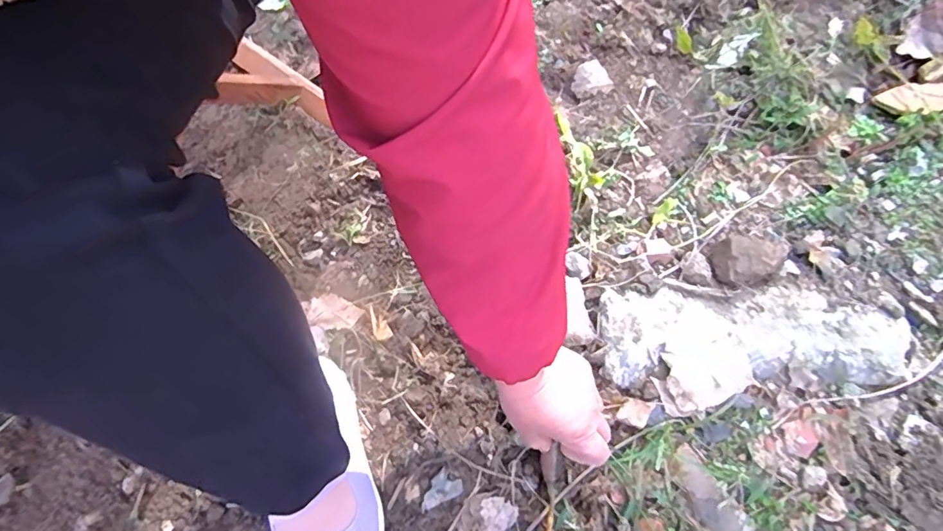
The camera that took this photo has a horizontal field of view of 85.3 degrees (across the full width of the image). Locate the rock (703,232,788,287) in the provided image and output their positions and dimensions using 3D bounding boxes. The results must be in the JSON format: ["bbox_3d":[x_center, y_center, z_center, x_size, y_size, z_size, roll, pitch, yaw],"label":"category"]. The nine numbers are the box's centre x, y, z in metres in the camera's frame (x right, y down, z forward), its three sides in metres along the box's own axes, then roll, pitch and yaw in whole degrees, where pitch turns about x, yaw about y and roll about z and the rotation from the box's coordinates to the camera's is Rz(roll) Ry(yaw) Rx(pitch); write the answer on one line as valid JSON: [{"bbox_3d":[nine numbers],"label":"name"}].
[{"bbox_3d":[0.327,-0.012,0.604,0.091,0.033,0.062,-29,74,-10],"label":"rock"}]

